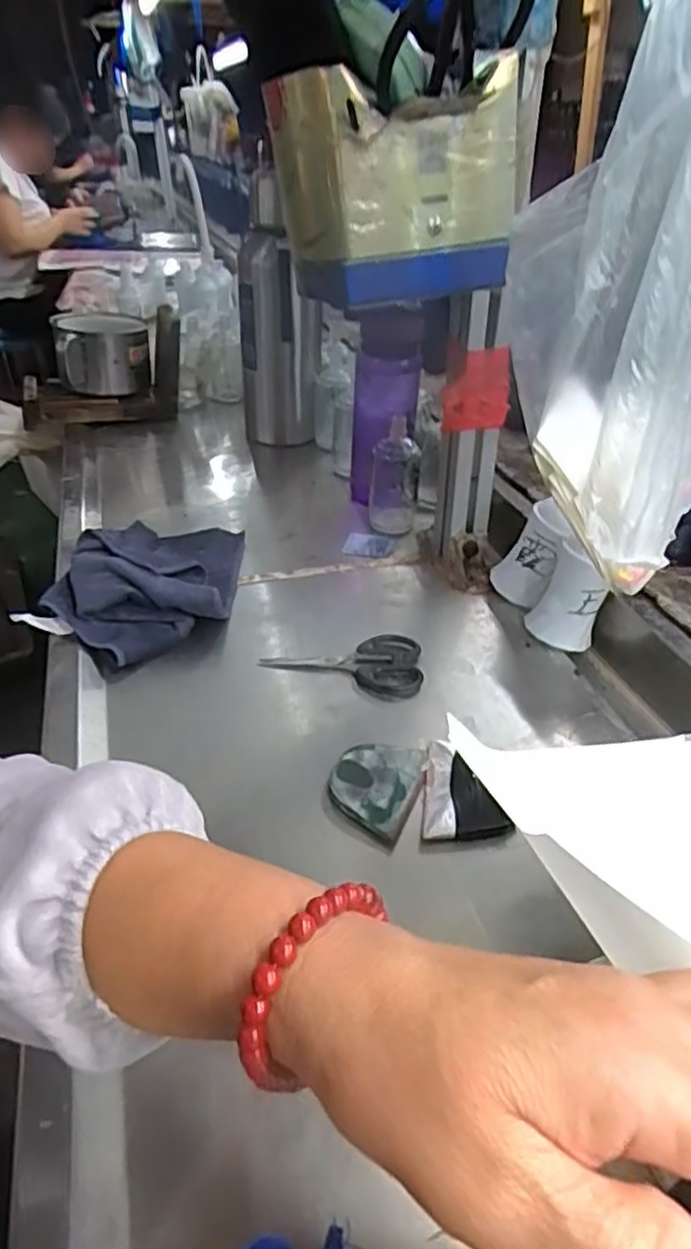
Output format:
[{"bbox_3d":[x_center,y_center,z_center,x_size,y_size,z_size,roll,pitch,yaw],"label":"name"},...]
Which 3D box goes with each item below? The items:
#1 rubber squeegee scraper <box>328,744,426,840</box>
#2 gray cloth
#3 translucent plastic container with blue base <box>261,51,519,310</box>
[{"bbox_3d":[0.019,0.106,0.471,0.053,0.013,0.078,12,37,22],"label":"rubber squeegee scraper"},{"bbox_3d":[-0.177,-0.047,0.656,0.159,0.060,0.235,7,37,12],"label":"gray cloth"},{"bbox_3d":[0.033,-0.322,0.518,0.148,0.132,0.122,-14,38,-16],"label":"translucent plastic container with blue base"}]

